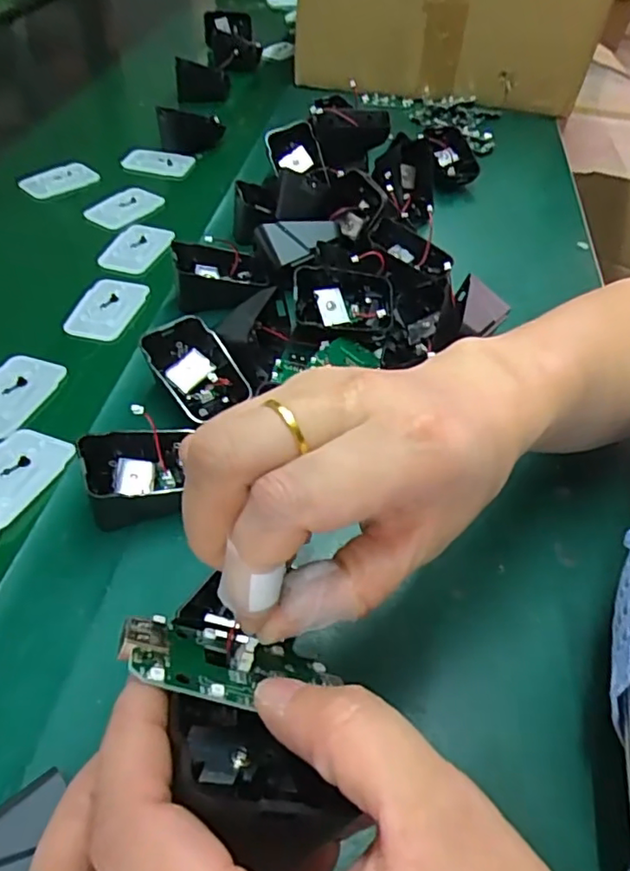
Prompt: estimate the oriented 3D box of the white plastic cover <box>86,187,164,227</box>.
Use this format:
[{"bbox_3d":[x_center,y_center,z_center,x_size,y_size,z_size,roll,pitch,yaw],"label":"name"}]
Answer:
[{"bbox_3d":[-0.176,-0.213,0.536,0.043,0.005,0.066,24,51,17],"label":"white plastic cover"}]

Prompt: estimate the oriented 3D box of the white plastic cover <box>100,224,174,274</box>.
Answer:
[{"bbox_3d":[-0.151,-0.160,0.494,0.044,0.006,0.064,11,49,6],"label":"white plastic cover"}]

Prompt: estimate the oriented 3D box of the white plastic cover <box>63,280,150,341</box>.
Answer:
[{"bbox_3d":[-0.156,-0.096,0.438,0.043,0.007,0.065,11,49,6],"label":"white plastic cover"}]

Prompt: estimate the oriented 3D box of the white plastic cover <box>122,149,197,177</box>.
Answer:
[{"bbox_3d":[-0.162,-0.282,0.597,0.072,0.009,0.033,3,48,-1],"label":"white plastic cover"}]

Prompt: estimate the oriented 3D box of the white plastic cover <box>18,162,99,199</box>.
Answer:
[{"bbox_3d":[-0.248,-0.248,0.563,0.067,0.010,0.035,-33,58,-28],"label":"white plastic cover"}]

